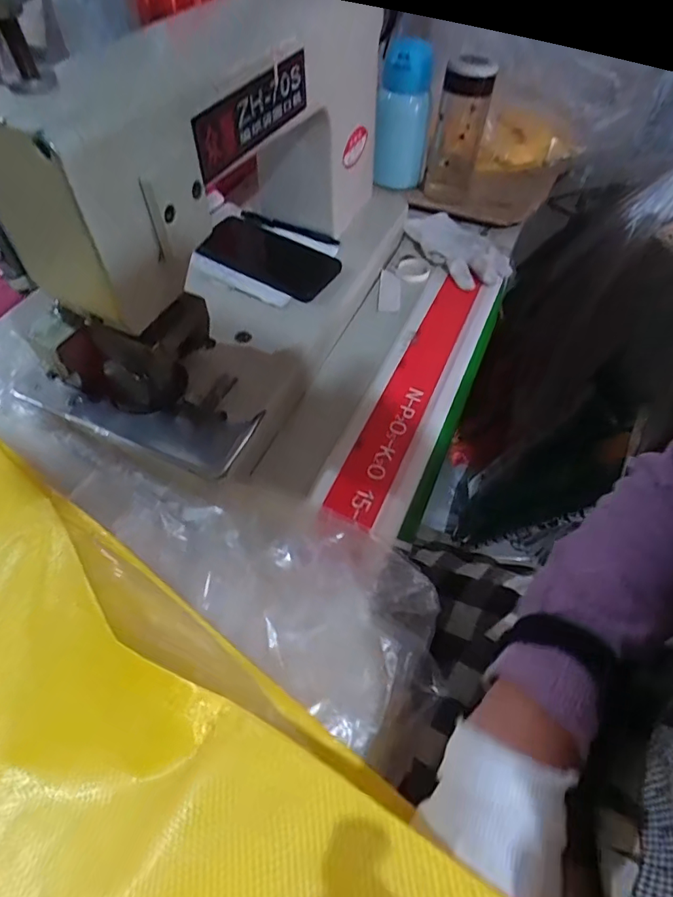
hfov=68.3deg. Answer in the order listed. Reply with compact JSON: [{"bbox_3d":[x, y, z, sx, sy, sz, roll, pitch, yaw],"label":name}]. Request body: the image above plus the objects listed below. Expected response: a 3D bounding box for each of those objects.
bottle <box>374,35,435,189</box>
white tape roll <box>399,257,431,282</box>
[{"bbox_3d":[0.097,-0.480,0.732,0.081,0.188,0.090,8,54,4],"label":"bottle"},{"bbox_3d":[0.108,-0.242,0.672,0.044,0.011,0.040,-29,60,-21],"label":"white tape roll"}]

